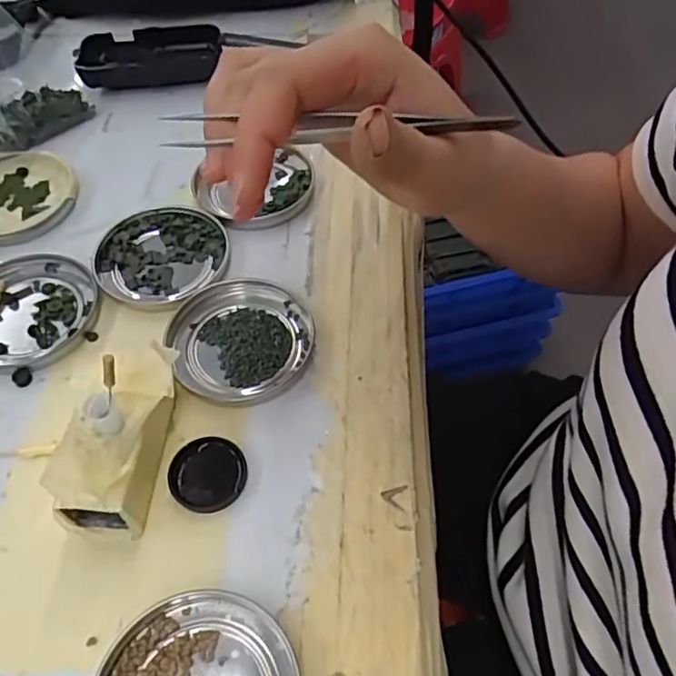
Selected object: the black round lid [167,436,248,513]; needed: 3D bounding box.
[{"bbox_3d":[-0.062,0.064,0.290,0.035,0.006,0.034,0,55,0],"label":"black round lid"}]

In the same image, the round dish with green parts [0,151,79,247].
[{"bbox_3d":[-0.214,-0.092,0.400,0.077,0.014,0.079,0,55,0],"label":"round dish with green parts"}]

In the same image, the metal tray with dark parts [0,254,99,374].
[{"bbox_3d":[-0.177,-0.015,0.345,0.074,0.009,0.077,0,55,0],"label":"metal tray with dark parts"}]

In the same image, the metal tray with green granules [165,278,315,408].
[{"bbox_3d":[-0.052,0.000,0.333,0.076,0.009,0.075,-17,57,-11],"label":"metal tray with green granules"}]

